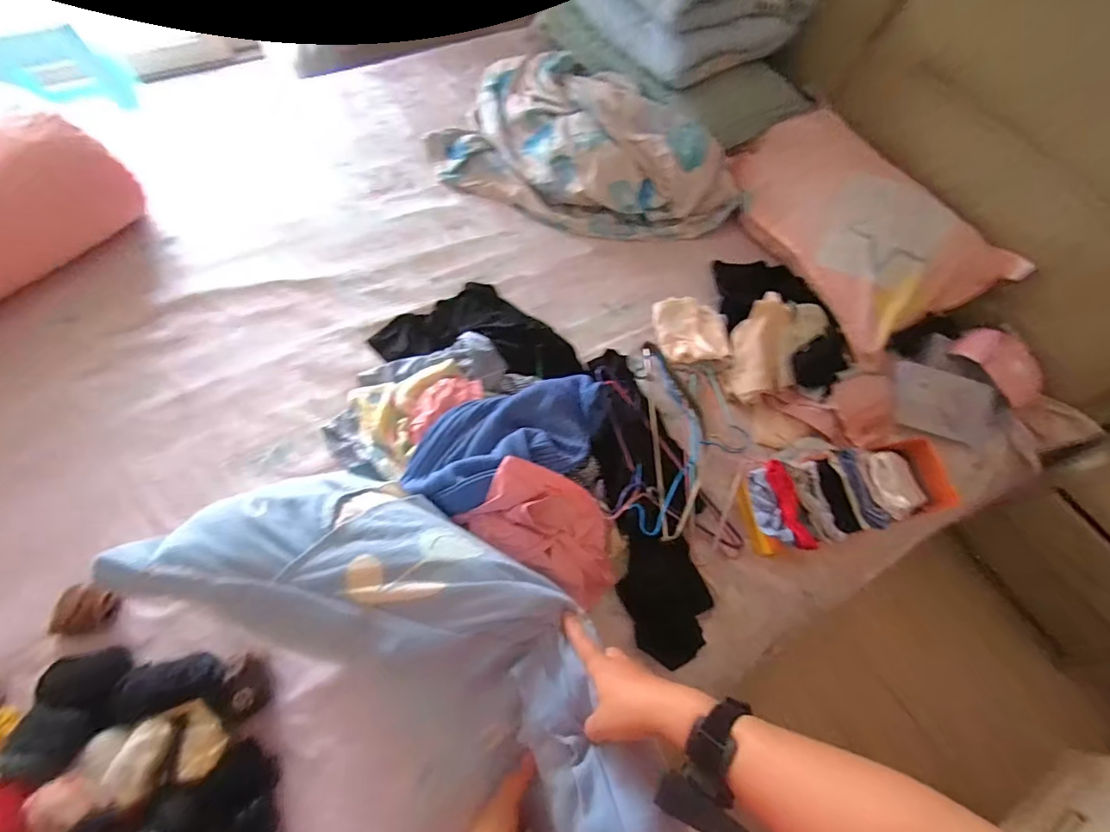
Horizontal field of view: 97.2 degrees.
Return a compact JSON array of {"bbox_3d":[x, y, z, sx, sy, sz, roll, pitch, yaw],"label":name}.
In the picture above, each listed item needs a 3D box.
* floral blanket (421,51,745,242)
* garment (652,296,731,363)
[{"bbox_3d":[0.087,-0.702,1.261,0.770,0.202,0.407,24,65,7],"label":"floral blanket"},{"bbox_3d":[0.304,-0.193,1.082,0.148,0.033,0.160,-2,64,-6],"label":"garment"}]

